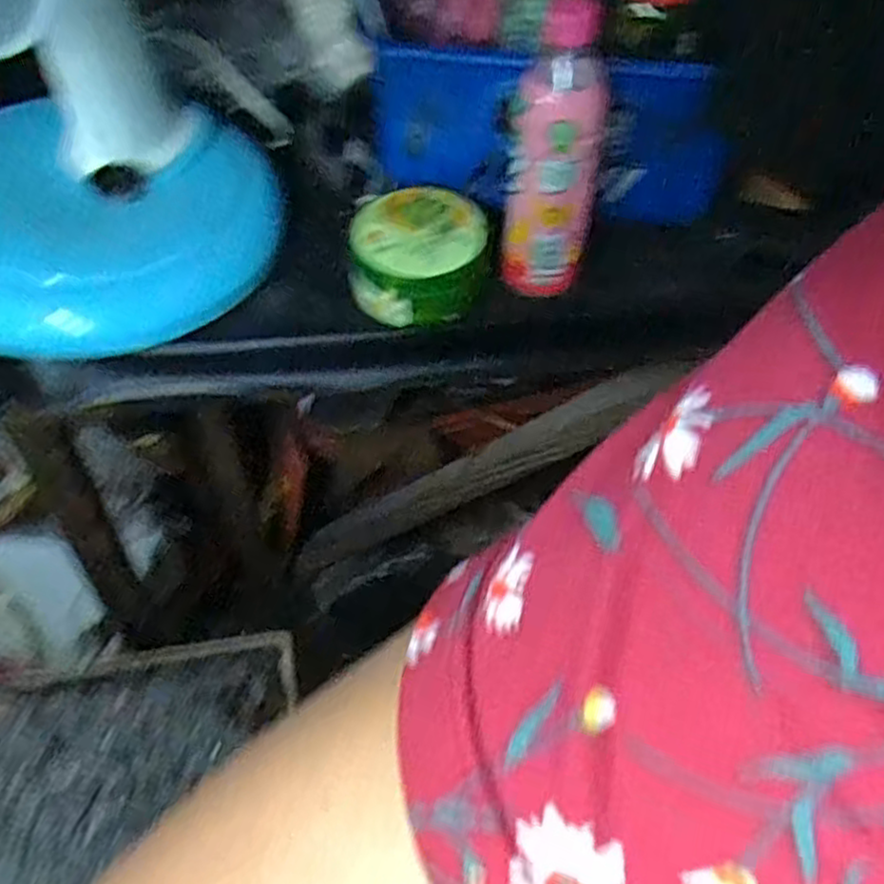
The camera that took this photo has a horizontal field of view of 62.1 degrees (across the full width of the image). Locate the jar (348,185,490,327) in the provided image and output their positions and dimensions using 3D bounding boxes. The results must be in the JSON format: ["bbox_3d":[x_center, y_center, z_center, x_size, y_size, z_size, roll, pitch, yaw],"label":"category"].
[{"bbox_3d":[-0.017,-0.142,0.566,0.099,0.058,0.090,2,55,-2],"label":"jar"}]

